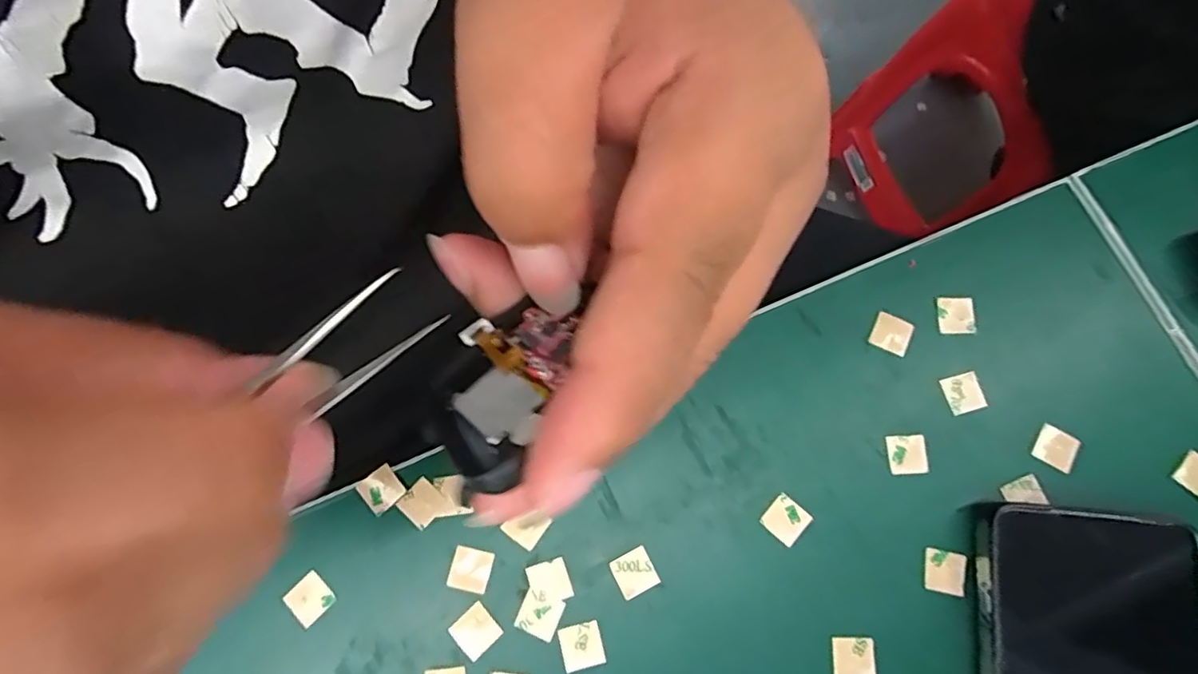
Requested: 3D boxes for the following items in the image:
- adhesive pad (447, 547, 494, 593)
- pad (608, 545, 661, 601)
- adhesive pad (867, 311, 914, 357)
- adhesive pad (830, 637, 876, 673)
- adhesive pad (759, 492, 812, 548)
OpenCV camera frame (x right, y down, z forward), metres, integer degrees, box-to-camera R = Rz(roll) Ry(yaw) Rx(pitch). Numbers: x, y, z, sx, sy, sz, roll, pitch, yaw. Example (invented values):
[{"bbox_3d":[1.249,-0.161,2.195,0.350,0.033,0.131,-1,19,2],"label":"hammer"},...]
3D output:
[{"bbox_3d":[-0.050,0.090,0.231,0.015,0.004,0.015,14,76,4],"label":"adhesive pad"},{"bbox_3d":[0.014,0.091,0.230,0.015,0.004,0.015,-28,77,-6],"label":"pad"},{"bbox_3d":[0.124,-0.001,0.253,0.015,0.004,0.015,25,77,7],"label":"adhesive pad"},{"bbox_3d":[0.095,0.121,0.224,0.015,0.004,0.015,-2,76,0],"label":"adhesive pad"},{"bbox_3d":[0.074,0.072,0.236,0.015,0.004,0.015,42,80,10],"label":"adhesive pad"}]

